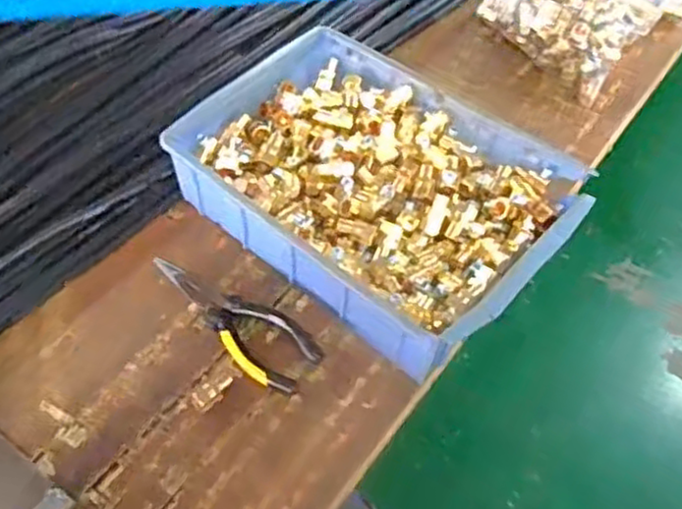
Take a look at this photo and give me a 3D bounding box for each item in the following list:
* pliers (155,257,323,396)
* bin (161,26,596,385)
[{"bbox_3d":[-0.085,0.047,0.553,0.150,0.016,0.056,33,61,20],"label":"pliers"},{"bbox_3d":[0.030,-0.054,0.597,0.302,0.083,0.216,34,61,20],"label":"bin"}]

